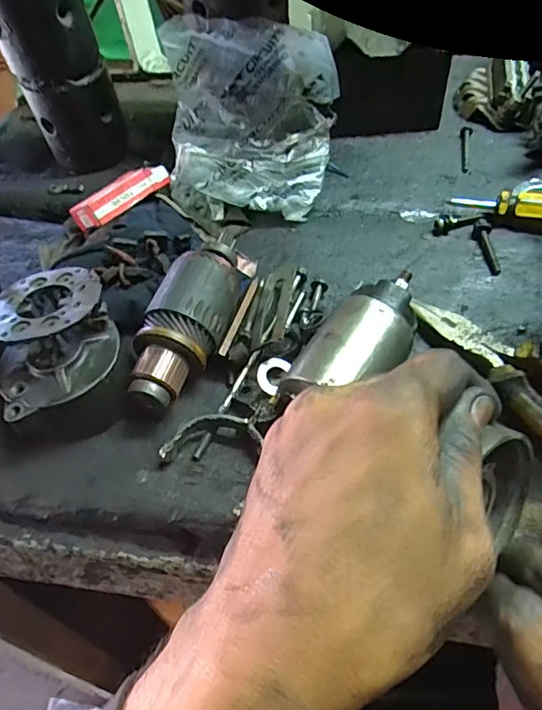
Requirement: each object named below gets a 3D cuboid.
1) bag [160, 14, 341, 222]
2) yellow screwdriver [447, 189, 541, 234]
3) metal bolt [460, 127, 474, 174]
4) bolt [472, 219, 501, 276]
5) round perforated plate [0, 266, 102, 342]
[{"bbox_3d":[-0.017,-0.196,0.420,0.137,0.118,0.112,-2,51,4],"label":"bag"},{"bbox_3d":[0.180,-0.115,0.393,0.076,0.025,0.021,15,55,17],"label":"yellow screwdriver"},{"bbox_3d":[0.175,-0.186,0.458,0.011,0.006,0.068,10,53,13],"label":"metal bolt"},{"bbox_3d":[0.163,-0.082,0.380,0.013,0.011,0.050,-2,51,4],"label":"bolt"},{"bbox_3d":[-0.141,-0.034,0.317,0.068,0.004,0.067,-5,44,5],"label":"round perforated plate"}]

